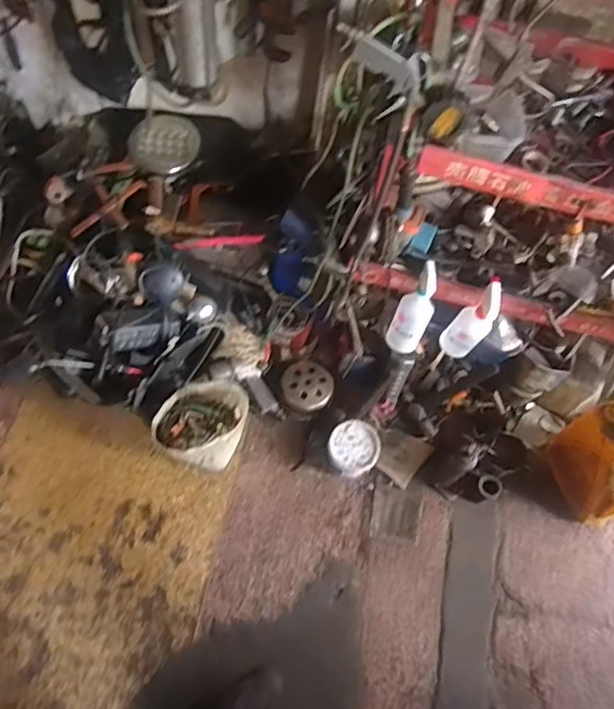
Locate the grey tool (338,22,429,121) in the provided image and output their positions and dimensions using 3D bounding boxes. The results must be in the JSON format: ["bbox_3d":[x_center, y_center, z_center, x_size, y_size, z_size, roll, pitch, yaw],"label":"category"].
[{"bbox_3d":[0.100,-0.379,0.811,0.125,0.114,0.029,14,62,0],"label":"grey tool"}]

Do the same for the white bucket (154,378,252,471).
[{"bbox_3d":[-0.237,0.172,1.370,0.167,0.181,0.198,26,62,7],"label":"white bucket"}]

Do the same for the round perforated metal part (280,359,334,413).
[{"bbox_3d":[-0.001,0.085,1.485,0.127,0.054,0.125,3,62,-6],"label":"round perforated metal part"}]

